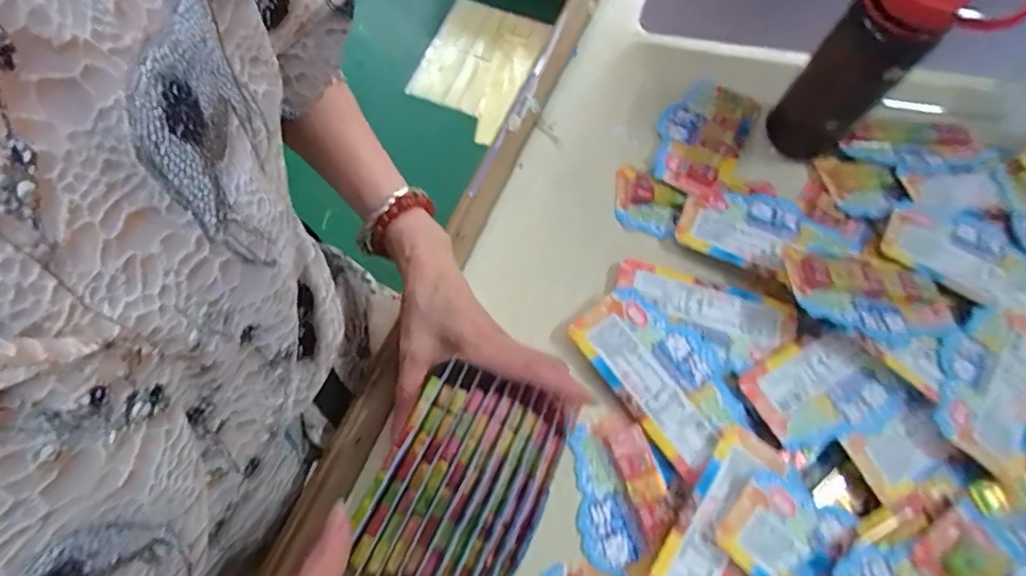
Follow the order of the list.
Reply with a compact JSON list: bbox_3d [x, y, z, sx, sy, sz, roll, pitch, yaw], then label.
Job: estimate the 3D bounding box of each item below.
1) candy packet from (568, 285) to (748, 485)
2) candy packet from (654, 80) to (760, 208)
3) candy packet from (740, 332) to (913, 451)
[{"bbox_3d":[0.112,0.060,0.404,0.079,0.008,0.134,-34,70,-16],"label":"candy packet"},{"bbox_3d":[0.171,-0.137,0.498,0.078,0.016,0.132,26,66,10],"label":"candy packet"},{"bbox_3d":[0.230,0.075,0.402,0.101,0.011,0.074,-22,67,-12],"label":"candy packet"}]

